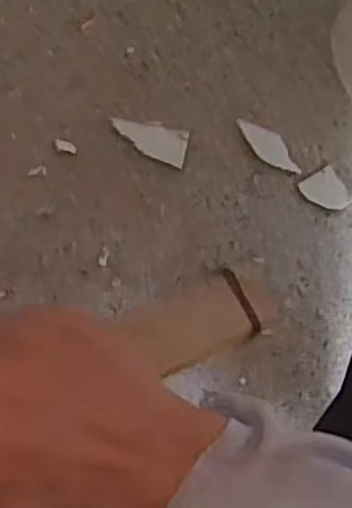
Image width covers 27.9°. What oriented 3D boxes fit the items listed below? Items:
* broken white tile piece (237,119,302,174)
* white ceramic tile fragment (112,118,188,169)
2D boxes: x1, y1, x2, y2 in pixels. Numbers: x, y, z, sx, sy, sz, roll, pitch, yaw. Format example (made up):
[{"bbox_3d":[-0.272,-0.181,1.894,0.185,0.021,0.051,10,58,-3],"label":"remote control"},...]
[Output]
[{"bbox_3d":[0.089,-0.102,0.666,0.072,0.004,0.027,40,82,-5],"label":"broken white tile piece"},{"bbox_3d":[-0.024,-0.106,0.650,0.071,0.007,0.035,16,84,-8],"label":"white ceramic tile fragment"}]

